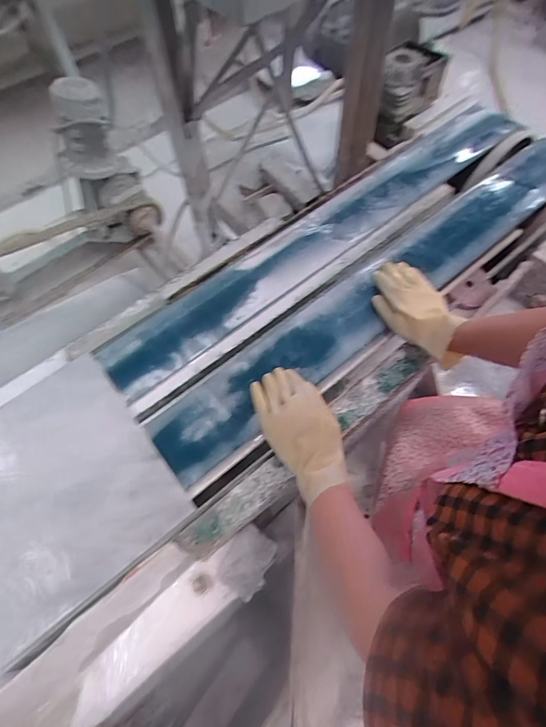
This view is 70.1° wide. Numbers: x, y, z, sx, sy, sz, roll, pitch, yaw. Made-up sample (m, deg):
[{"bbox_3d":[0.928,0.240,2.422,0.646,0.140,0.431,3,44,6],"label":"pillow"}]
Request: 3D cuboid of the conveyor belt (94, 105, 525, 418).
[{"bbox_3d":[0.131,-0.252,0.725,0.958,0.018,0.153,-38,68,-16],"label":"conveyor belt"}]

